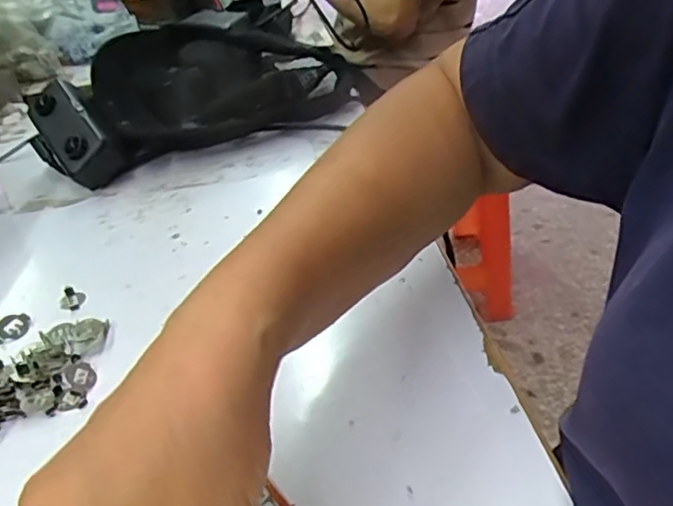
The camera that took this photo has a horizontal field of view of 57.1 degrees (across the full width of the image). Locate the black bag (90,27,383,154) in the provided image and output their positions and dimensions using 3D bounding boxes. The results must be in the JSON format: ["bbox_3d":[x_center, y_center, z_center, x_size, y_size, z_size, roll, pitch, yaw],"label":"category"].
[{"bbox_3d":[-0.101,-0.174,0.593,0.251,0.084,0.150,-24,40,-22],"label":"black bag"}]

